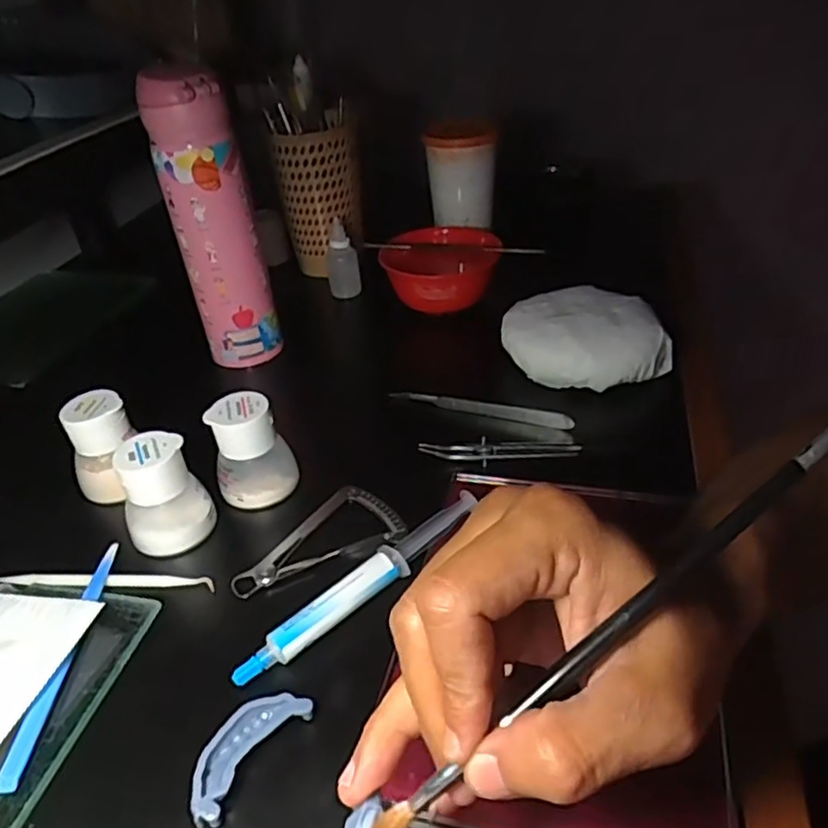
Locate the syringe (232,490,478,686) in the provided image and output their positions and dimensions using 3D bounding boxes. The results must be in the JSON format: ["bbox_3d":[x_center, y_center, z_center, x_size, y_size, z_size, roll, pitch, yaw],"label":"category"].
[{"bbox_3d":[-0.026,0.088,0.349,0.149,0.026,0.019,-29,42,-29],"label":"syringe"}]

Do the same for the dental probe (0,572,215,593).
[{"bbox_3d":[-0.182,0.096,0.382,0.139,0.007,0.009,-1,36,6],"label":"dental probe"}]

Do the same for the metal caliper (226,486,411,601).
[{"bbox_3d":[-0.061,0.073,0.397,0.101,0.006,0.056,-19,38,-17],"label":"metal caliper"}]

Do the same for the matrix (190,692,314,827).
[{"bbox_3d":[-0.074,0.147,0.290,0.026,0.012,0.061,19,43,30],"label":"matrix"}]

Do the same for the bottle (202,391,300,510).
[{"bbox_3d":[-0.103,0.022,0.421,0.045,0.060,0.043,-1,36,6],"label":"bottle"}]

